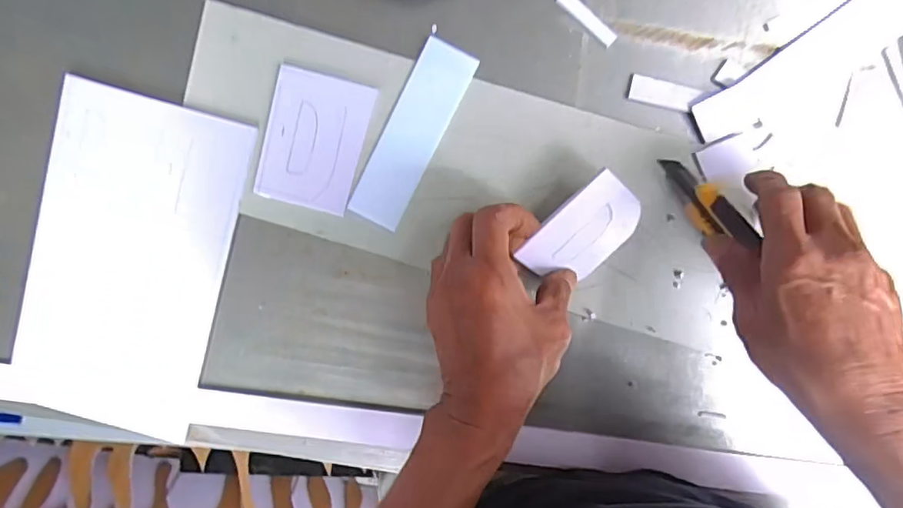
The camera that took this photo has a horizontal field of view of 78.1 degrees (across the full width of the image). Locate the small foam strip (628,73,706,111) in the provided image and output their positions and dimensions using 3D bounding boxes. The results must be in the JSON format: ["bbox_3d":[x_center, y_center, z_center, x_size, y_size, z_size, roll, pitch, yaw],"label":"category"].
[{"bbox_3d":[0.149,-0.111,0.387,0.048,0.004,0.017,15,96,1],"label":"small foam strip"}]

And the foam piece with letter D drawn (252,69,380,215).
[{"bbox_3d":[-0.098,-0.080,0.397,0.069,0.004,0.092,16,96,1],"label":"foam piece with letter D drawn"}]

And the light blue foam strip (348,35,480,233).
[{"bbox_3d":[-0.027,-0.083,0.394,0.038,0.004,0.133,27,96,0],"label":"light blue foam strip"}]

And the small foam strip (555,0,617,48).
[{"bbox_3d":[0.093,-0.163,0.384,0.050,0.004,0.011,42,96,-2],"label":"small foam strip"}]

